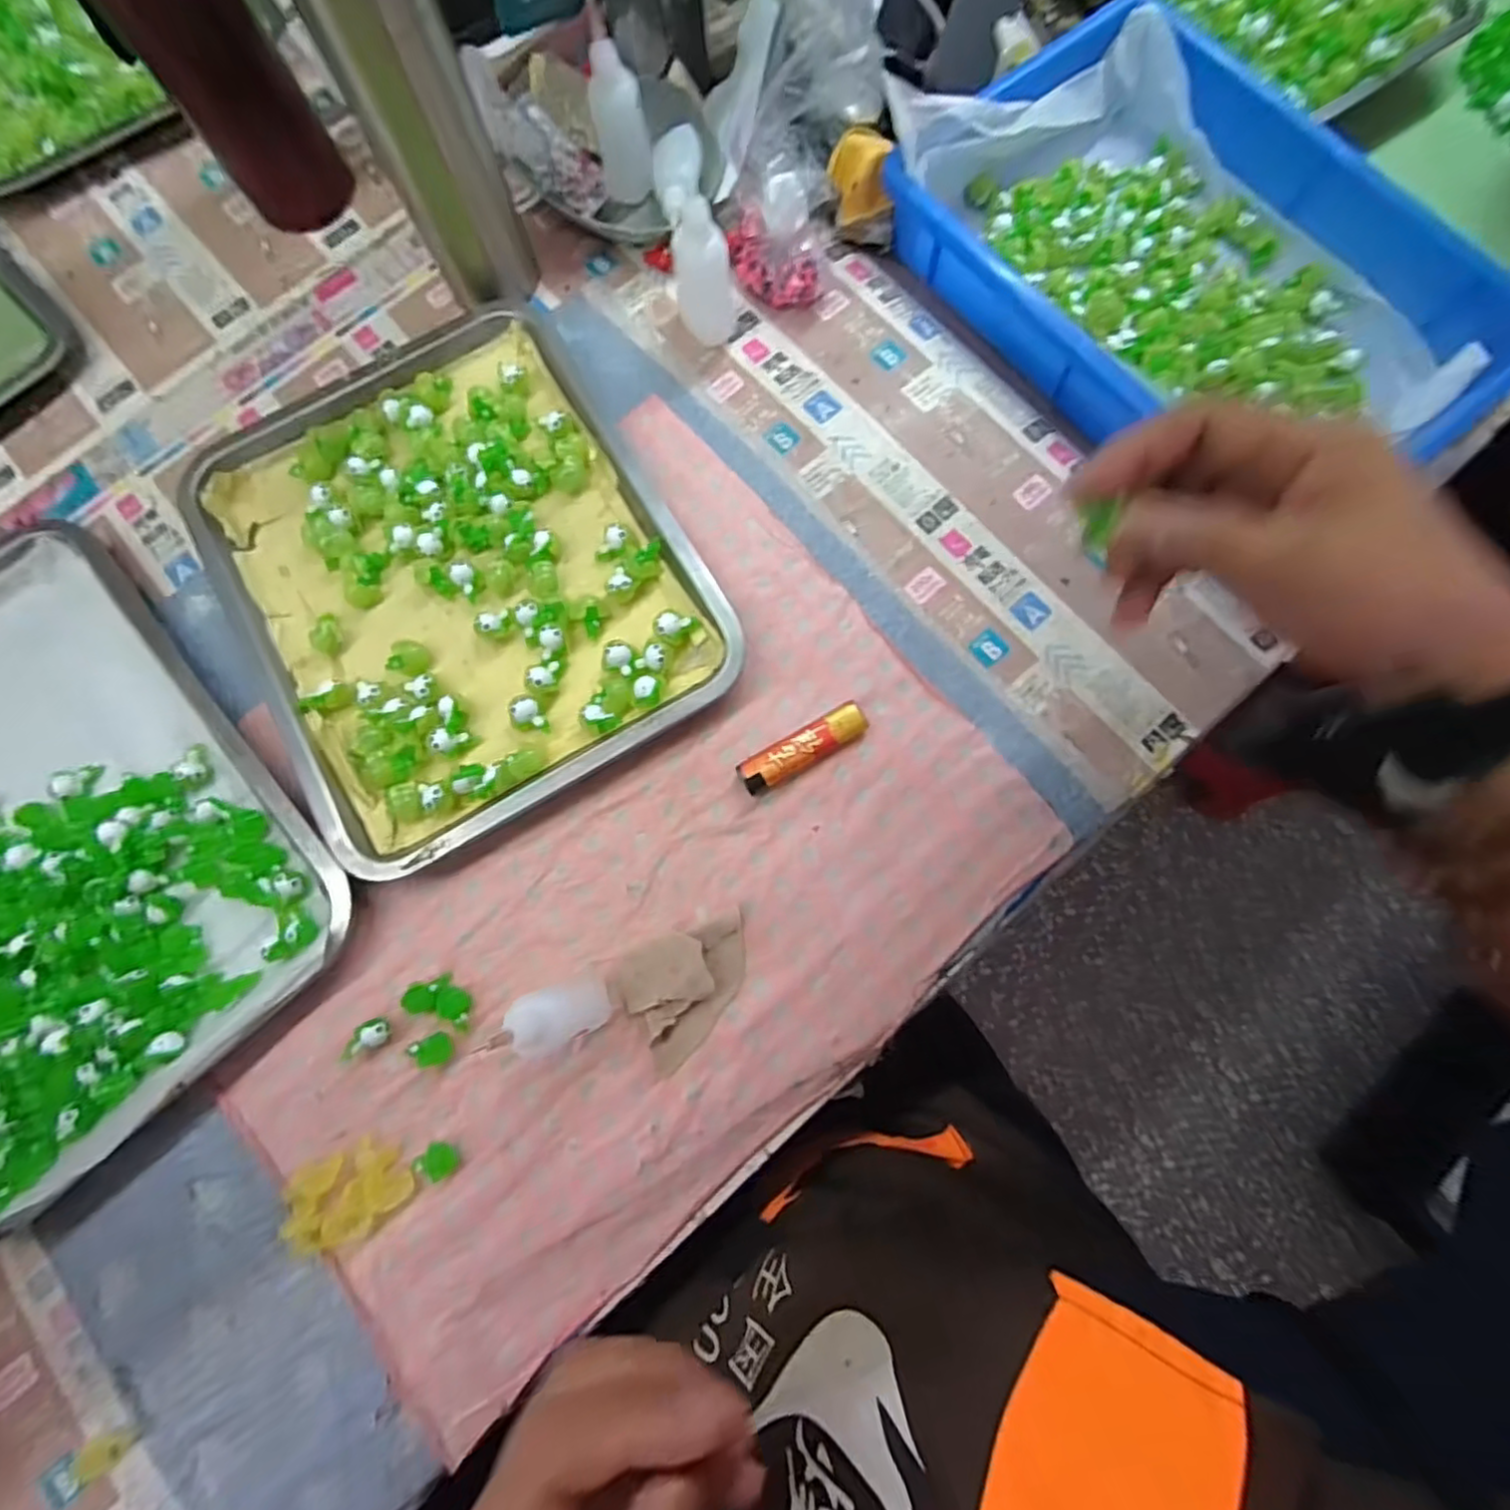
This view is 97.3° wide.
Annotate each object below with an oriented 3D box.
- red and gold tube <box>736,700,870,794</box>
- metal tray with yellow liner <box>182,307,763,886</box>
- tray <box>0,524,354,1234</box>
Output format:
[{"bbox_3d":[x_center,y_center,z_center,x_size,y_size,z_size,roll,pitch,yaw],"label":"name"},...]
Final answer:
[{"bbox_3d":[0.028,-0.004,0.386,0.079,0.014,0.021,-30,80,-4],"label":"red and gold tube"},{"bbox_3d":[-0.184,-0.113,0.411,0.258,0.022,0.308,-30,80,-4],"label":"metal tray with yellow liner"},{"bbox_3d":[-0.431,0.043,0.386,0.264,0.025,0.375,-42,81,-7],"label":"tray"}]

